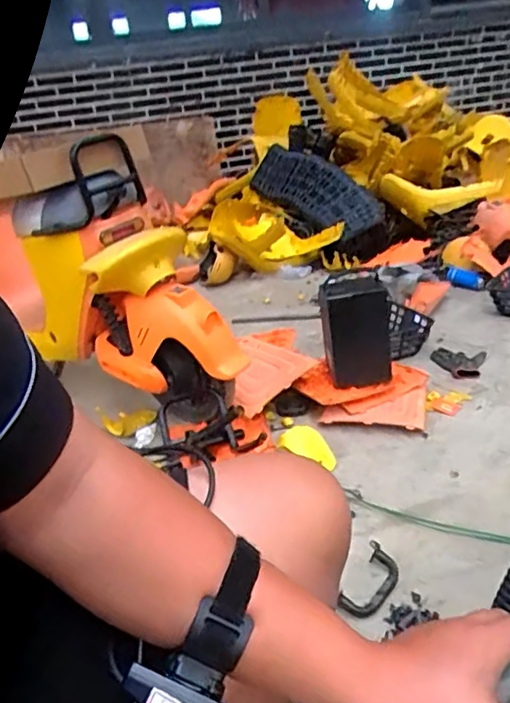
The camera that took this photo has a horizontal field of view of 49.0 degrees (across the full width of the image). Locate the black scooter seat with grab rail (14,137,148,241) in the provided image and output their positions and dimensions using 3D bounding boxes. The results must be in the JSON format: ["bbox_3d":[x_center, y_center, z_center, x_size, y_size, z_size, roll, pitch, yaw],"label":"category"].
[{"bbox_3d":[-0.450,-0.390,1.378,0.342,0.193,0.120,-28,27,-8],"label":"black scooter seat with grab rail"}]

